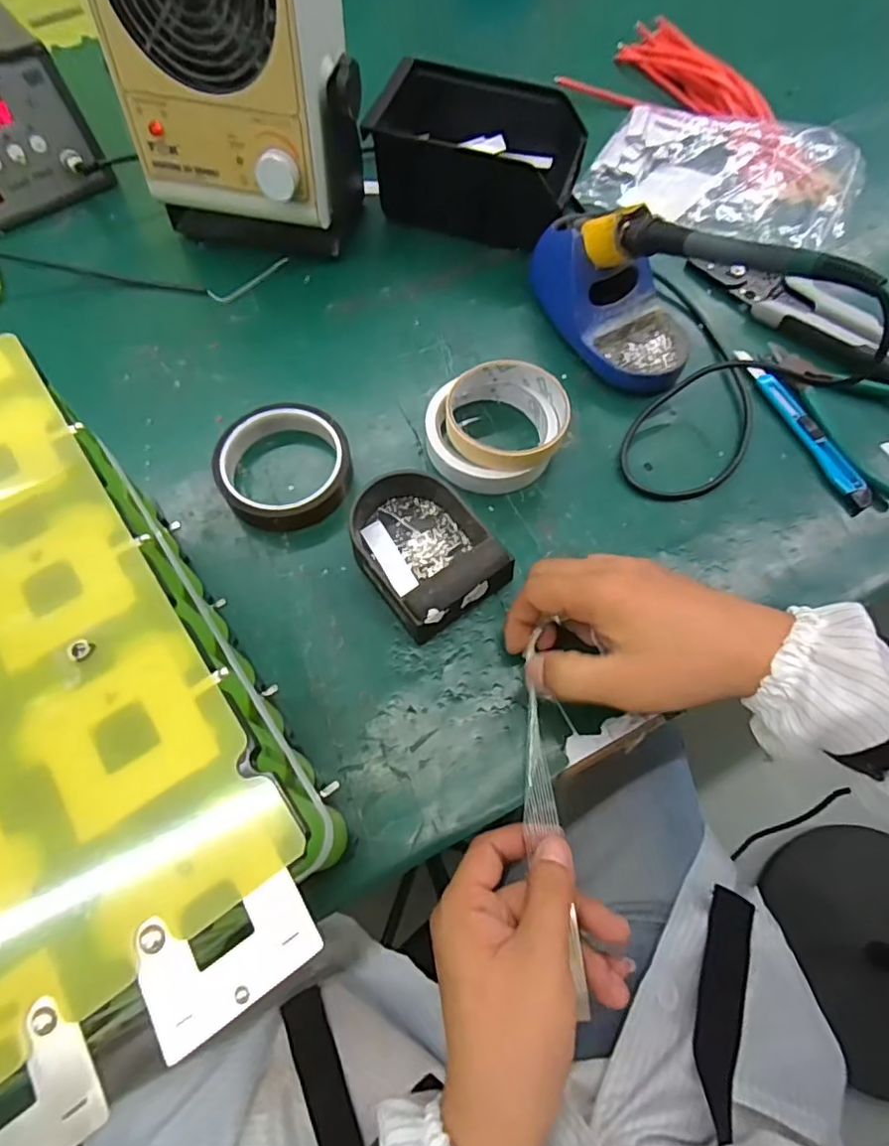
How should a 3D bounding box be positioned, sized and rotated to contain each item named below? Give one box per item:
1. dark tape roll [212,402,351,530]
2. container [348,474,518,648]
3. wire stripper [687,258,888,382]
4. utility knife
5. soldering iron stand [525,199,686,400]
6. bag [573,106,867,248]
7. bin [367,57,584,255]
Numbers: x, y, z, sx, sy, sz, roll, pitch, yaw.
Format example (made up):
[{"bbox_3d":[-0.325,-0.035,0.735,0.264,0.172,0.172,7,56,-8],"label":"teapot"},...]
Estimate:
[{"bbox_3d":[-0.113,-0.073,0.409,0.087,0.026,0.091,0,68,-1],"label":"dark tape roll"},{"bbox_3d":[-0.015,-0.019,0.374,0.083,0.036,0.104,-37,73,-14],"label":"container"},{"bbox_3d":[0.297,-0.219,0.477,0.187,0.022,0.053,42,74,15],"label":"wire stripper"},{"bbox_3d":[0.268,-0.114,0.436,0.016,0.011,0.153,-20,70,-8],"label":"utility knife"},{"bbox_3d":[0.136,-0.221,0.443,0.092,0.080,0.154,-28,71,-11],"label":"soldering iron stand"},{"bbox_3d":[0.252,-0.365,0.531,0.224,0.037,0.155,23,70,8],"label":"bag"},{"bbox_3d":[0.029,-0.359,0.504,0.170,0.068,0.117,17,69,6],"label":"bin"}]

